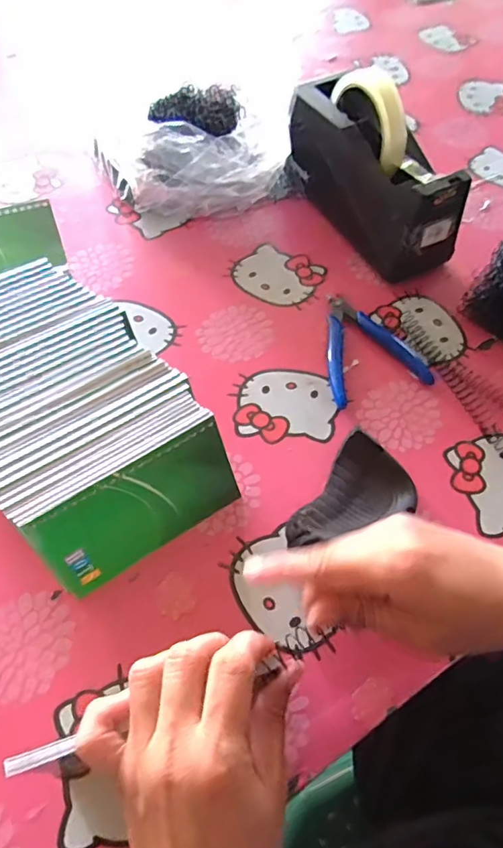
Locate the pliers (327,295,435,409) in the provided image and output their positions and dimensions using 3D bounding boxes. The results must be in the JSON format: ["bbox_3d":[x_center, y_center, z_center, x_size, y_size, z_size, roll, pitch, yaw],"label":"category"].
[{"bbox_3d":[0.094,-0.070,0.442,0.085,0.008,0.112,-15,61,-9],"label":"pliers"}]

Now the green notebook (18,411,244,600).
[{"bbox_3d":[-0.070,0.055,0.333,0.129,0.076,0.007,-31,41,-18],"label":"green notebook"}]

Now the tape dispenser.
[{"bbox_3d":[0.113,-0.238,0.477,0.075,0.121,0.185,-27,64,-16],"label":"tape dispenser"}]

